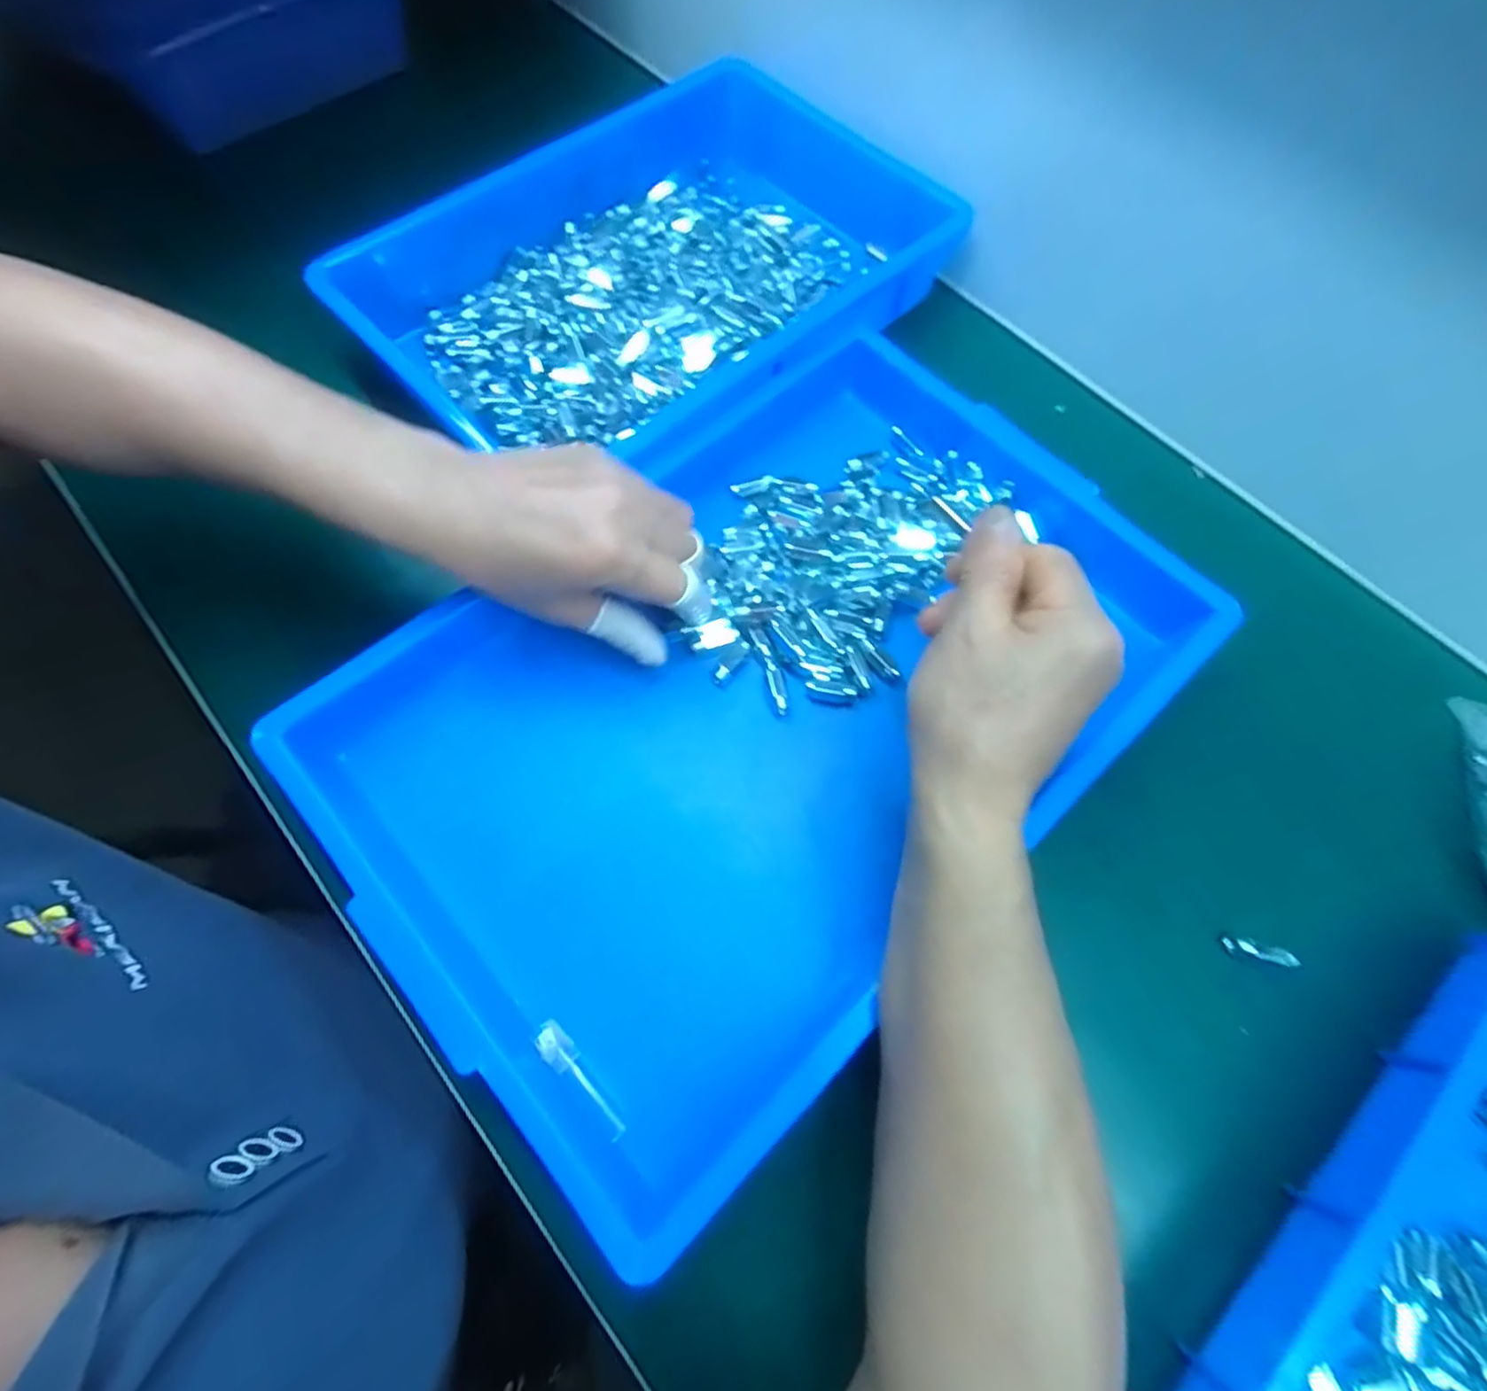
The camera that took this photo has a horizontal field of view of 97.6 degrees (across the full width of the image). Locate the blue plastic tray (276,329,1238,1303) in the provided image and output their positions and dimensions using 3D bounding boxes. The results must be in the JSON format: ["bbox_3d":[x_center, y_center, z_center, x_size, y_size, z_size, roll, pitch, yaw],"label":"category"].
[{"bbox_3d":[0.014,0.002,0.348,0.433,0.054,0.281,-40,74,-16],"label":"blue plastic tray"}]

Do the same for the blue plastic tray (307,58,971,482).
[{"bbox_3d":[-0.052,-0.291,0.444,0.262,0.059,0.360,42,73,13],"label":"blue plastic tray"}]

